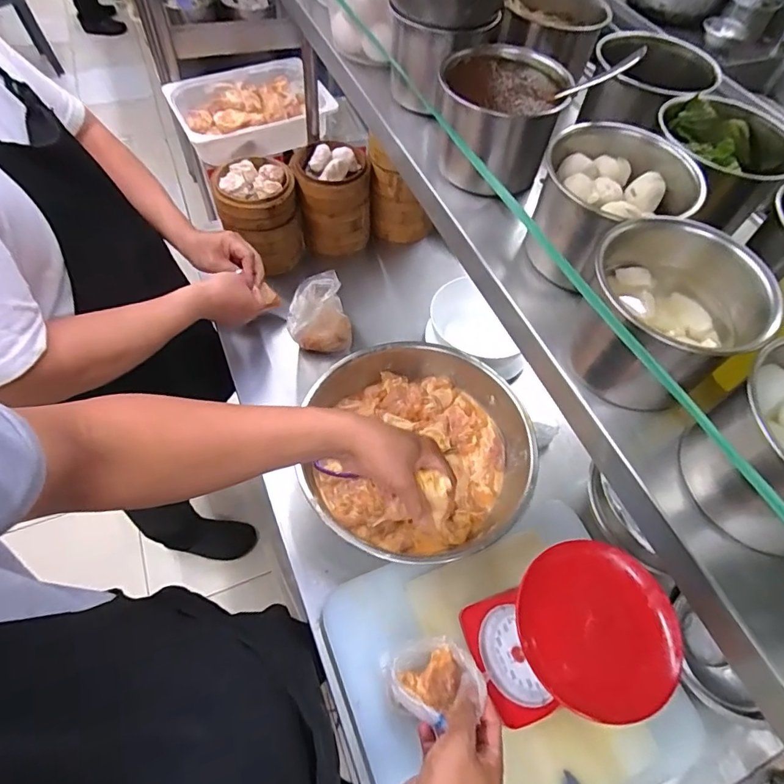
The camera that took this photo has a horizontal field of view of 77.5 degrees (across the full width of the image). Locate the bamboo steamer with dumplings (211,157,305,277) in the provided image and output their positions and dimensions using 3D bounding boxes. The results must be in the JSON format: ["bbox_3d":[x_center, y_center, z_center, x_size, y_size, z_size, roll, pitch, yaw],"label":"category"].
[{"bbox_3d":[-0.252,-0.337,0.930,0.139,0.156,0.147,-18,61,-14],"label":"bamboo steamer with dumplings"}]

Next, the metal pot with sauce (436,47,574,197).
[{"bbox_3d":[0.104,-0.267,0.486,0.111,0.093,0.100,15,58,6],"label":"metal pot with sauce"}]

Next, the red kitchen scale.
[{"bbox_3d":[0.200,0.273,0.548,0.188,0.140,0.157,-18,61,-14],"label":"red kitchen scale"}]

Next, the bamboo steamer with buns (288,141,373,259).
[{"bbox_3d":[-0.117,-0.387,0.983,0.148,0.173,0.129,0,58,-4],"label":"bamboo steamer with buns"}]

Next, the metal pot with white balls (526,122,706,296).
[{"bbox_3d":[0.181,-0.151,0.419,0.116,0.101,0.101,21,59,9],"label":"metal pot with white balls"}]

